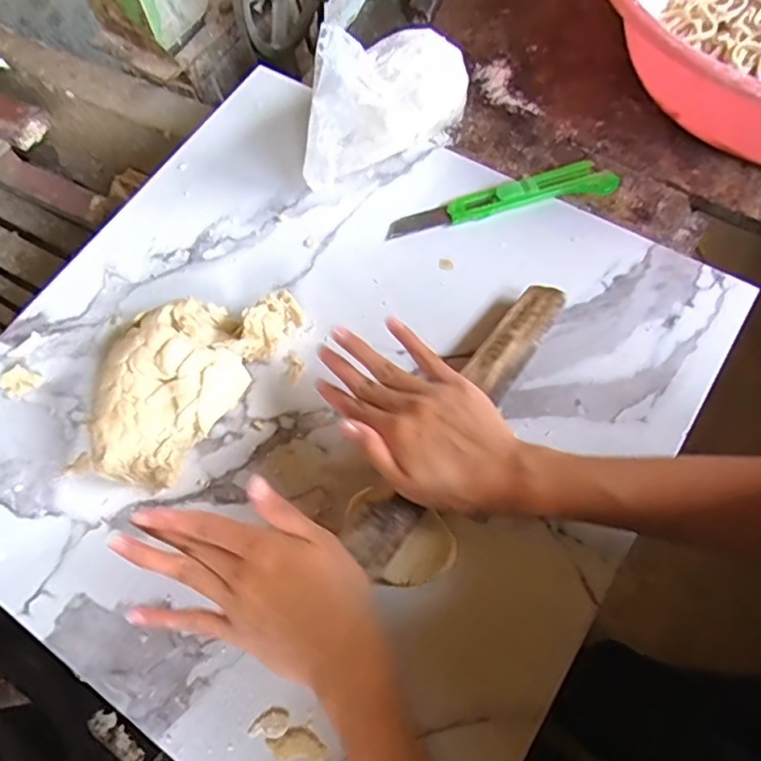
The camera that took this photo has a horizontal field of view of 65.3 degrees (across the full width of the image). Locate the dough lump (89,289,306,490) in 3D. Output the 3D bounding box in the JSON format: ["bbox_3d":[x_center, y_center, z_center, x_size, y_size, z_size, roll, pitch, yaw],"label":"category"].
[{"bbox_3d":[-0.142,-0.007,0.435,0.084,0.059,0.169,32,71,14],"label":"dough lump"}]

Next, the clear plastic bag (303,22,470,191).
[{"bbox_3d":[-0.001,-0.239,0.486,0.167,0.122,0.064,-31,69,-12],"label":"clear plastic bag"}]

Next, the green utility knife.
[{"bbox_3d":[0.102,-0.151,0.502,0.193,0.019,0.032,-14,66,-4],"label":"green utility knife"}]

